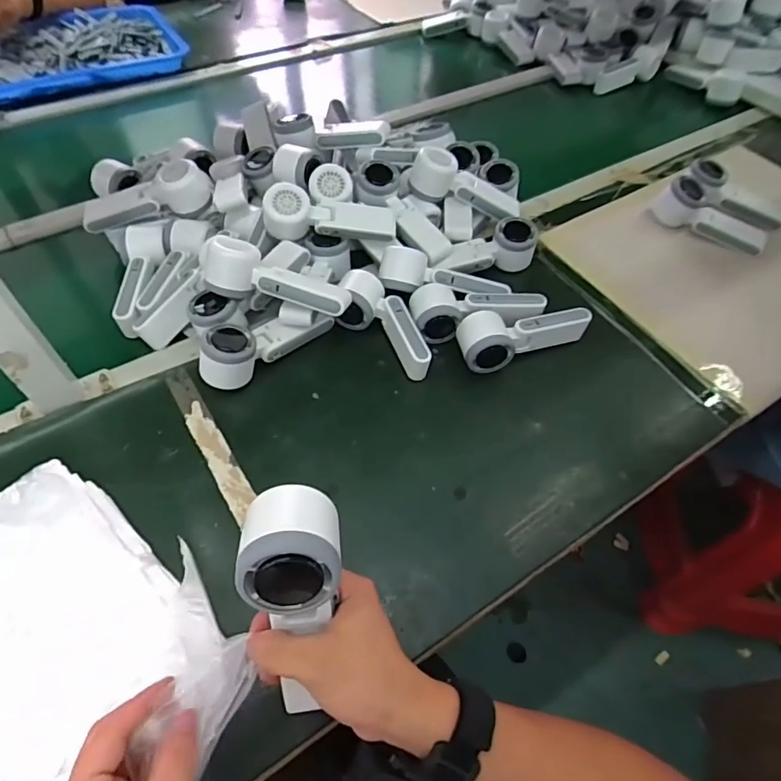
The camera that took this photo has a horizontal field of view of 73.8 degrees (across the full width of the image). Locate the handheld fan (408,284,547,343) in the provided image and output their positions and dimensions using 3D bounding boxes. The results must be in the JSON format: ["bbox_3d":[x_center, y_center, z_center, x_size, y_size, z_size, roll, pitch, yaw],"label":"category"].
[{"bbox_3d":[0.108,-0.094,0.641,0.166,0.052,0.057,-4,55,-6],"label":"handheld fan"}]

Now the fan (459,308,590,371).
[{"bbox_3d":[0.163,-0.066,0.622,0.168,0.060,0.059,-10,55,-9],"label":"fan"}]

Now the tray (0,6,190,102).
[{"bbox_3d":[-0.668,-0.673,1.038,0.478,0.050,0.300,-29,60,-21],"label":"tray"}]

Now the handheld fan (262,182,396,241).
[{"bbox_3d":[-0.077,-0.228,0.661,0.166,0.050,0.058,-4,55,-5],"label":"handheld fan"}]

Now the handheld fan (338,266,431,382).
[{"bbox_3d":[-0.015,-0.077,0.628,0.077,0.052,0.158,-19,57,-16],"label":"handheld fan"}]

